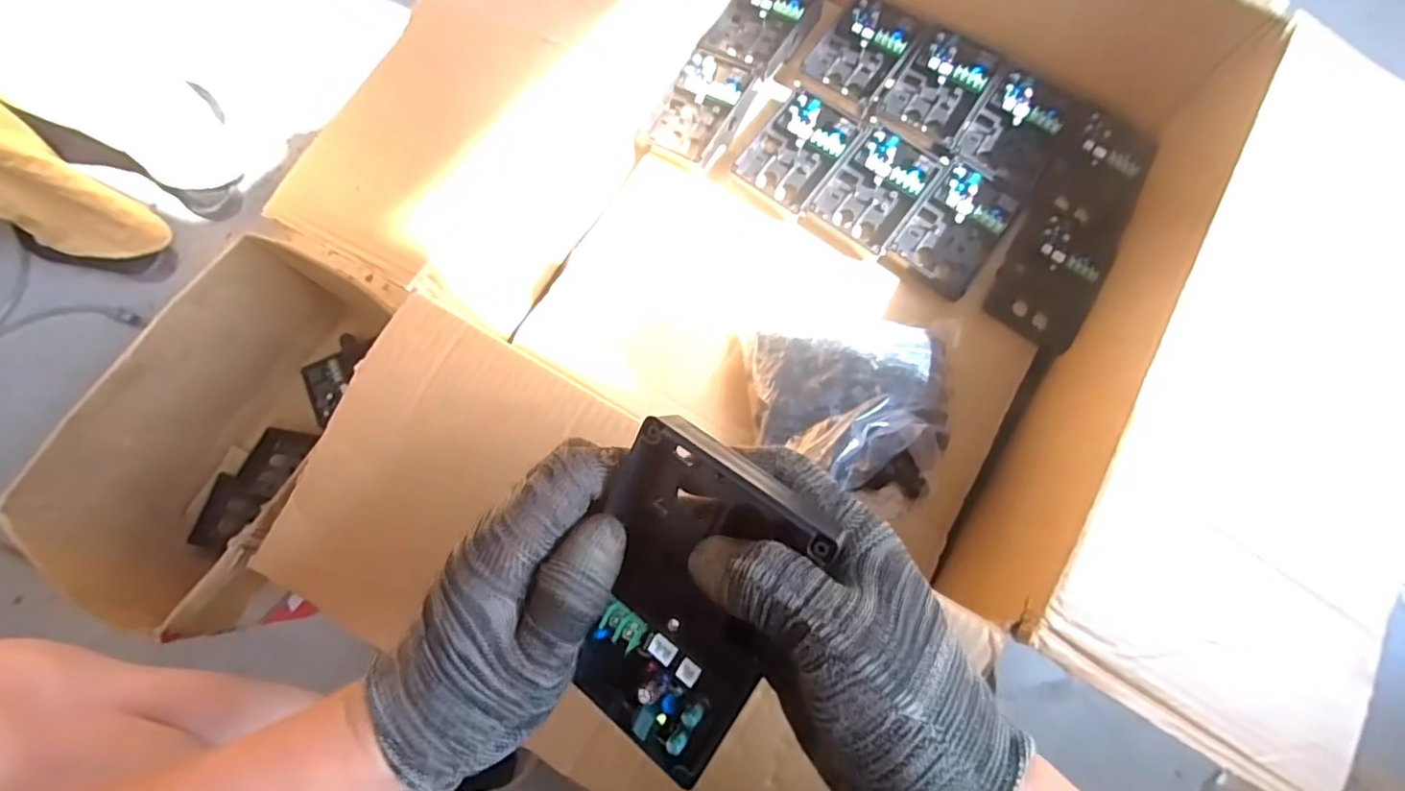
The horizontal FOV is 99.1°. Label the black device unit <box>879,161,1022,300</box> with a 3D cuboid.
[{"bbox_3d":[0.248,-0.165,0.594,0.086,0.029,0.118,34,79,9],"label":"black device unit"}]

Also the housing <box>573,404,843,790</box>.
[{"bbox_3d":[-0.010,0.081,0.239,0.083,0.017,0.125,34,109,24],"label":"housing"}]

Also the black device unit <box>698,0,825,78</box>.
[{"bbox_3d":[0.065,-0.406,0.651,0.085,0.029,0.117,35,79,9],"label":"black device unit"}]

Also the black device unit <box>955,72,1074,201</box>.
[{"bbox_3d":[0.317,-0.264,0.604,0.088,0.021,0.121,30,78,8],"label":"black device unit"}]

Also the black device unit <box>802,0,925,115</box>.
[{"bbox_3d":[0.168,-0.365,0.633,0.084,0.023,0.107,36,79,9],"label":"black device unit"}]

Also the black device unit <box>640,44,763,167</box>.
[{"bbox_3d":[-0.001,-0.306,0.627,0.085,0.029,0.112,29,78,8],"label":"black device unit"}]

